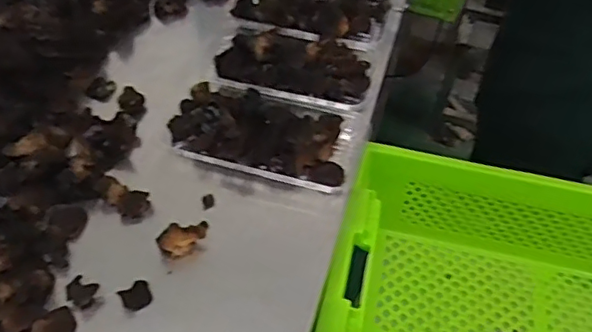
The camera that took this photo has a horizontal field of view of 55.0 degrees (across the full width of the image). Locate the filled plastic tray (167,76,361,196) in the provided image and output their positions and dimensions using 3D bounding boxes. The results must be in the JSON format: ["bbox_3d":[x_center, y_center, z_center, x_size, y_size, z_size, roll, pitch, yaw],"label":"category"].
[{"bbox_3d":[-0.039,-0.043,0.683,0.221,0.042,0.130,16,50,10],"label":"filled plastic tray"}]

